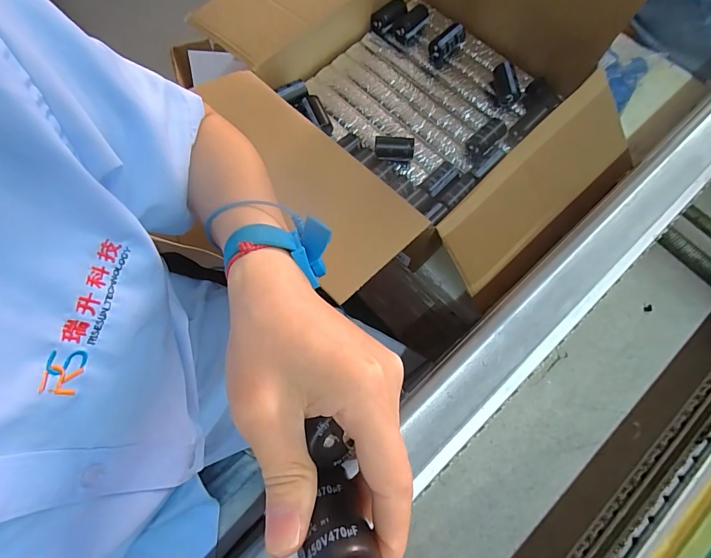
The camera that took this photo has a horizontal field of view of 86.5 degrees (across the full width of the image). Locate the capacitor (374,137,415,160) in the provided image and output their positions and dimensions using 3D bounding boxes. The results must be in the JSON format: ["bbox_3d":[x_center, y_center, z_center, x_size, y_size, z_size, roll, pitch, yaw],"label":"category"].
[{"bbox_3d":[0.052,-0.173,0.509,0.052,0.029,0.026,0,72,-1],"label":"capacitor"}]

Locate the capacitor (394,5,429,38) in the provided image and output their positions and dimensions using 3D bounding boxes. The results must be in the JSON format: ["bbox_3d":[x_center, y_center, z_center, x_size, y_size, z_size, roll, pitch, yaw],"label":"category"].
[{"bbox_3d":[0.086,-0.389,0.577,0.050,0.031,0.028,-36,76,-12],"label":"capacitor"}]

